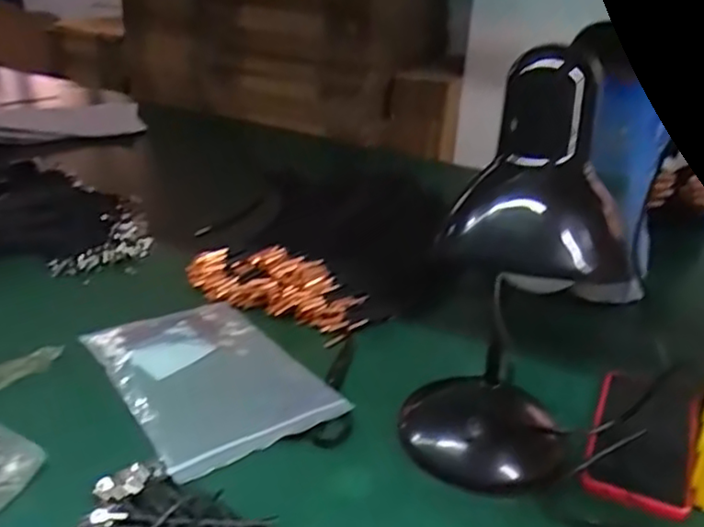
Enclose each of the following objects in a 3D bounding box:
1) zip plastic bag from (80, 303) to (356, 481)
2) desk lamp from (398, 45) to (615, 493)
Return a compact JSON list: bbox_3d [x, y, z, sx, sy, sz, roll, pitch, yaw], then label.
[{"bbox_3d":[-0.128,0.100,0.609,0.156,0.011,0.221,-16,31,-33],"label":"zip plastic bag"},{"bbox_3d":[0.100,0.018,0.457,0.126,0.313,0.191,10,27,14],"label":"desk lamp"}]

